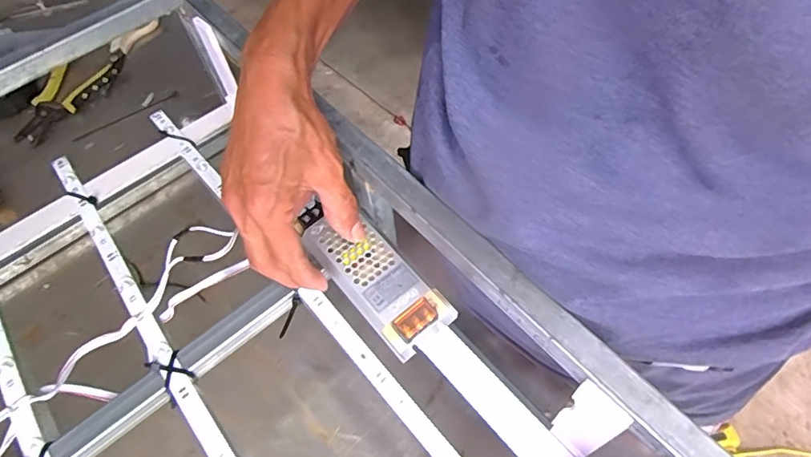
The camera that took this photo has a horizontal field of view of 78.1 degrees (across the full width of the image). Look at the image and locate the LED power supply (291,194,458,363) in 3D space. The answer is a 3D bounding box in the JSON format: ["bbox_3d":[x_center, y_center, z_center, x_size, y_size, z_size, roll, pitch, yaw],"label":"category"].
[{"bbox_3d":[-0.031,0.033,0.380,0.138,0.021,0.053,40,67,15],"label":"LED power supply"}]

